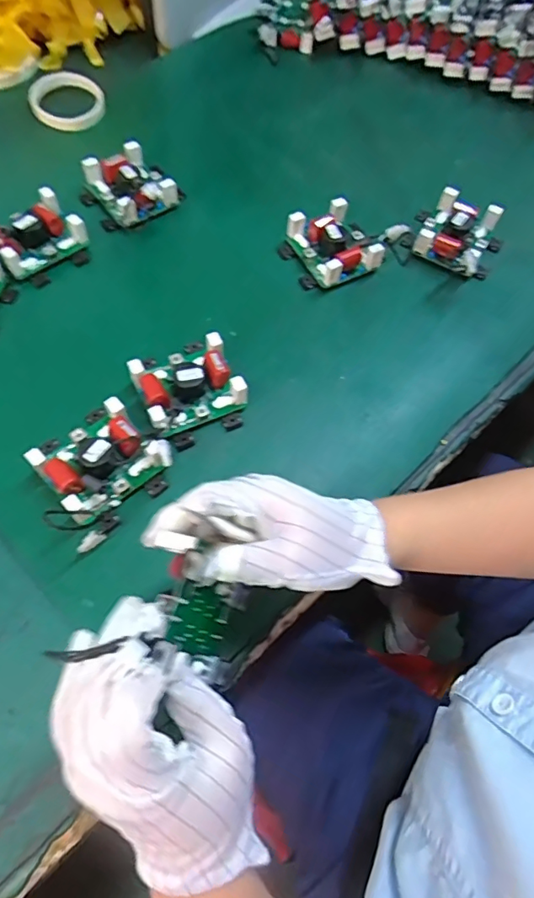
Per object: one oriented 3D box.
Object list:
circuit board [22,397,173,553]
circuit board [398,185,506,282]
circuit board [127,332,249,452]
[{"bbox_3d":[-0.141,0.012,0.428,0.100,0.041,0.101,-40,72,-21],"label":"circuit board"},{"bbox_3d":[0.206,-0.233,0.574,0.096,0.038,0.100,27,64,9],"label":"circuit board"},{"bbox_3d":[-0.072,-0.057,0.474,0.086,0.041,0.099,-22,67,-15],"label":"circuit board"}]

